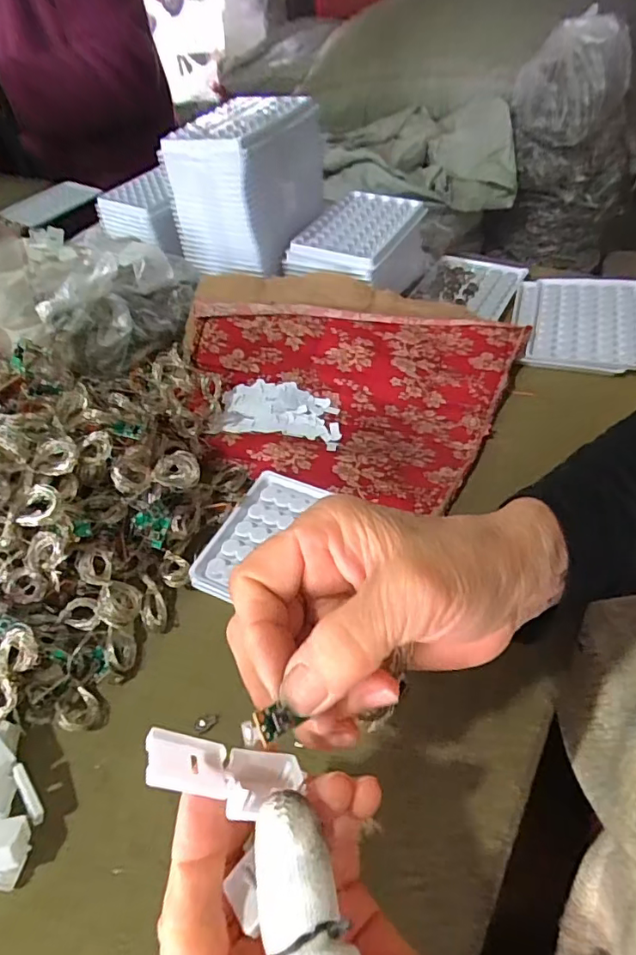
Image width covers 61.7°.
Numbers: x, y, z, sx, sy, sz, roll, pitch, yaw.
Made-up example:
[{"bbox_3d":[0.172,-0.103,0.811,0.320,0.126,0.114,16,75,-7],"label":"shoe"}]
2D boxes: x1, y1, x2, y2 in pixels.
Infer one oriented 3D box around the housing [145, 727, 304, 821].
[{"bbox_3d":[-0.031,0.099,0.174,0.054,0.013,0.025,25,10,-27],"label":"housing"}]

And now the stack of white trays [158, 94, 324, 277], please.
[{"bbox_3d":[-0.066,-0.280,0.508,0.106,0.113,0.126,16,53,20],"label":"stack of white trays"}]

